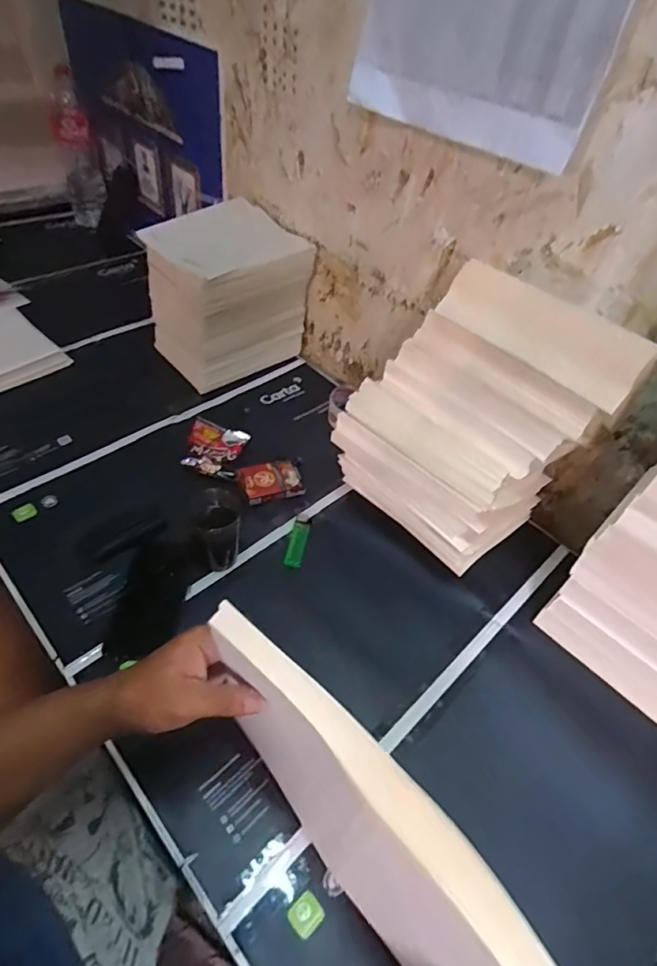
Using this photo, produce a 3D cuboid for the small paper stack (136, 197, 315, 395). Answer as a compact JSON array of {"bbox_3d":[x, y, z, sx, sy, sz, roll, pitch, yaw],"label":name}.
[{"bbox_3d":[-0.177,-0.327,0.891,0.228,0.228,0.187,-30,58,-29],"label":"small paper stack"}]

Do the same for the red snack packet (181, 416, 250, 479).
[{"bbox_3d":[-0.173,-0.055,0.760,0.078,0.025,0.102,9,48,2],"label":"red snack packet"}]

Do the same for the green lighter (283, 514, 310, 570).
[{"bbox_3d":[-0.041,0.077,0.685,0.023,0.012,0.080,10,48,2],"label":"green lighter"}]

